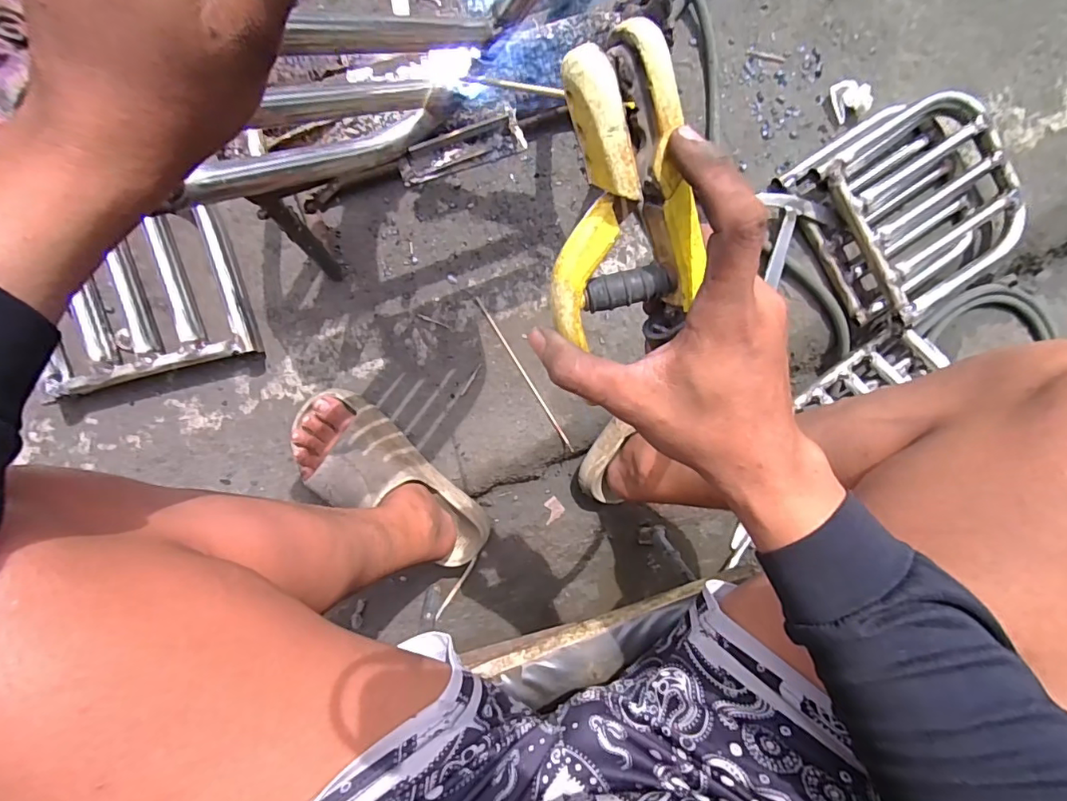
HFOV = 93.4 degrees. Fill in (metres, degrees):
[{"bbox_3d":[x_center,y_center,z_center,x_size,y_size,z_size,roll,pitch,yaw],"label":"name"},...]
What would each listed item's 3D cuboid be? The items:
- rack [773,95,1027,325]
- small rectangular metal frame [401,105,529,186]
[{"bbox_3d":[0.522,-0.270,0.698,0.274,0.068,0.260,-32,97,-3],"label":"rack"},{"bbox_3d":[-0.060,-0.211,0.420,0.105,0.008,0.032,-20,93,-4],"label":"small rectangular metal frame"}]

